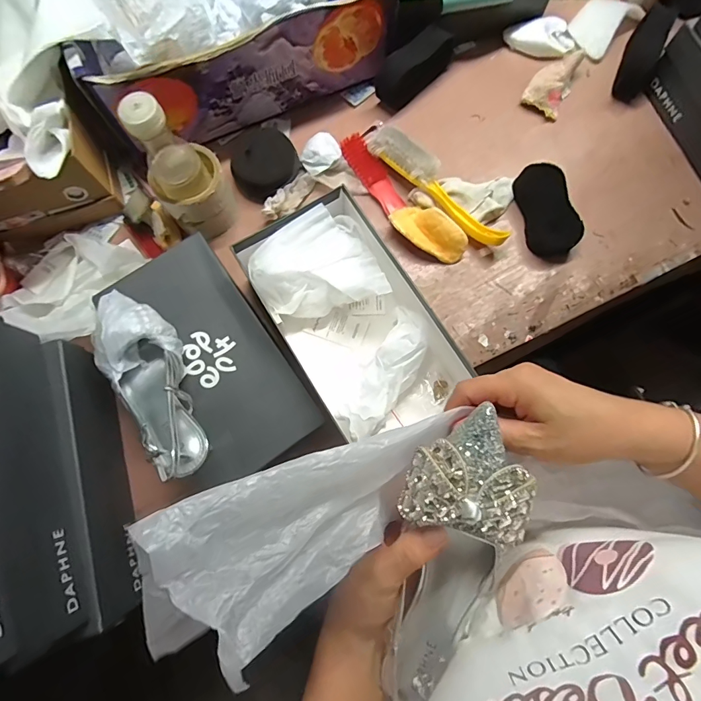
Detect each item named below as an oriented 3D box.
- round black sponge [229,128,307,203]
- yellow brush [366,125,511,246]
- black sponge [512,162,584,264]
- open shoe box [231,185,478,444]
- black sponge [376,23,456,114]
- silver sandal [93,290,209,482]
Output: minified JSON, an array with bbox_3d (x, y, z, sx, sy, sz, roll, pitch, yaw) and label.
[{"bbox_3d":[-0.125,-0.266,0.580,0.098,0.032,0.093,0,77,0],"label":"round black sponge"},{"bbox_3d":[0.124,-0.230,0.570,0.234,0.046,0.054,44,81,9],"label":"yellow brush"},{"bbox_3d":[0.270,-0.188,0.559,0.056,0.030,0.132,-15,78,-3],"label":"black sponge"},{"bbox_3d":[0.000,-0.040,0.499,0.158,0.089,0.272,-31,79,-6],"label":"open shoe box"},{"bbox_3d":[0.097,-0.418,0.600,0.136,0.055,0.054,-42,80,-8],"label":"black sponge"},{"bbox_3d":[-0.222,0.027,0.449,0.084,0.084,0.238,-27,79,-5],"label":"silver sandal"}]

